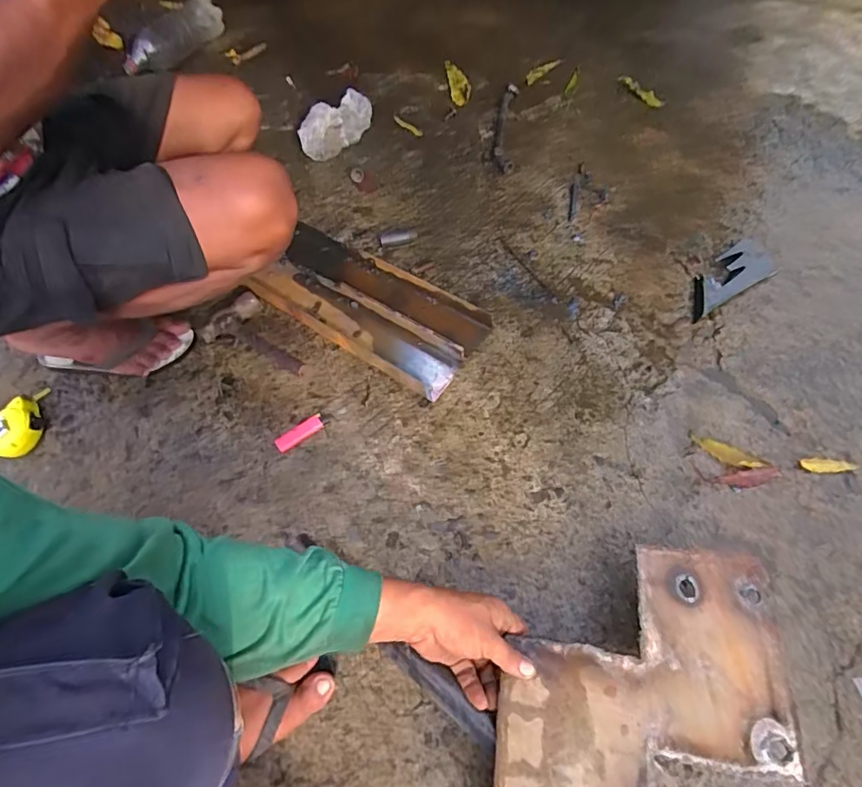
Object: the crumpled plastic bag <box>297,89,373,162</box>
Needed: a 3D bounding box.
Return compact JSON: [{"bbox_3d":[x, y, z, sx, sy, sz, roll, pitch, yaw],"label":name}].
[{"bbox_3d":[-0.187,-0.549,1.034,0.082,0.055,0.178,30,64,20],"label":"crumpled plastic bag"}]

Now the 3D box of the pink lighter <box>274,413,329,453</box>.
[{"bbox_3d":[-0.177,0.052,0.713,0.079,0.013,0.025,-28,59,-15],"label":"pink lighter"}]

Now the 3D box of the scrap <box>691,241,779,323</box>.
[{"bbox_3d":[0.457,-0.180,0.801,0.184,0.014,0.072,-31,60,-17],"label":"scrap"}]

